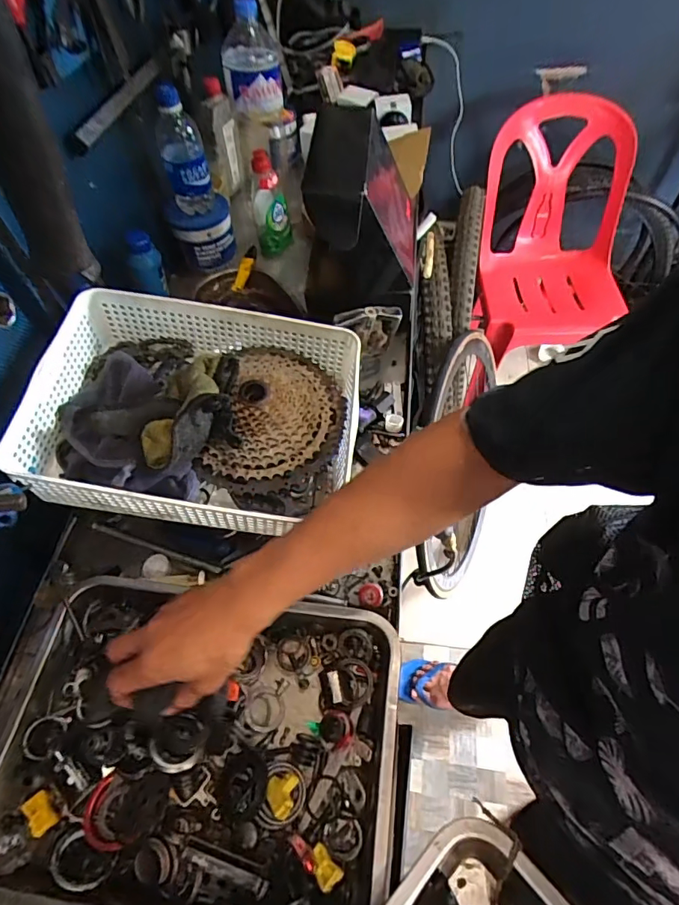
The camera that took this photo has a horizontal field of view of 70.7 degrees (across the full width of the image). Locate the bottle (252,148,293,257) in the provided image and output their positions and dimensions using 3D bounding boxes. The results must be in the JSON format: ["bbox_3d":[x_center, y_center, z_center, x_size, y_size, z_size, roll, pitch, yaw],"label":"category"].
[{"bbox_3d":[-0.121,-0.428,0.827,0.062,0.165,0.049,-12,58,-4],"label":"bottle"}]

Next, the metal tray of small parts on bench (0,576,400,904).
[{"bbox_3d":[-0.127,0.260,0.440,0.348,0.047,0.250,6,58,8],"label":"metal tray of small parts on bench"}]

